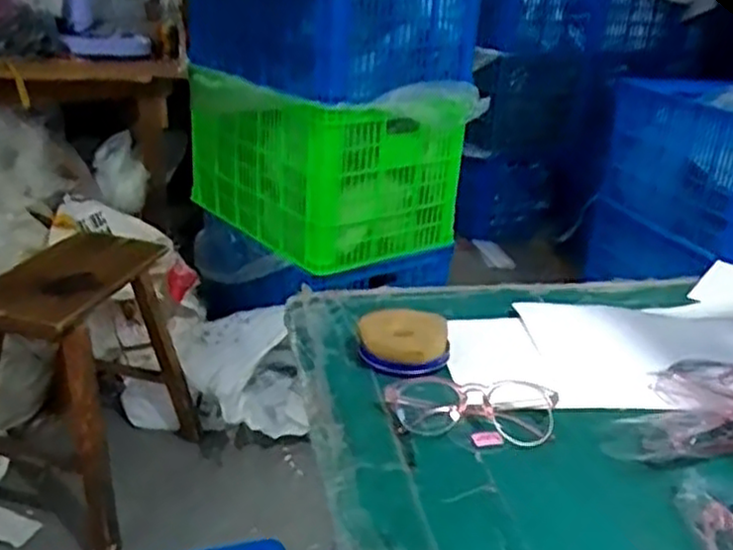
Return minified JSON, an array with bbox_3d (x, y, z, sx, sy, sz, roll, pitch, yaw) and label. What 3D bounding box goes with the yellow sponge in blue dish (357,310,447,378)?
[{"bbox_3d":[0.030,0.055,0.611,0.072,0.031,0.062,6,25,5],"label":"yellow sponge in blue dish"}]

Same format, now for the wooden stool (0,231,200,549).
[{"bbox_3d":[-0.573,0.201,1.499,0.359,0.484,0.466,13,26,19],"label":"wooden stool"}]

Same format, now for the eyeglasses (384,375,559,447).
[{"bbox_3d":[0.075,0.094,0.533,0.120,0.026,0.062,10,26,14],"label":"eyeglasses"}]

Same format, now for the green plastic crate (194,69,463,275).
[{"bbox_3d":[-0.135,-0.304,1.944,0.450,0.393,0.654,-15,31,-35],"label":"green plastic crate"}]

